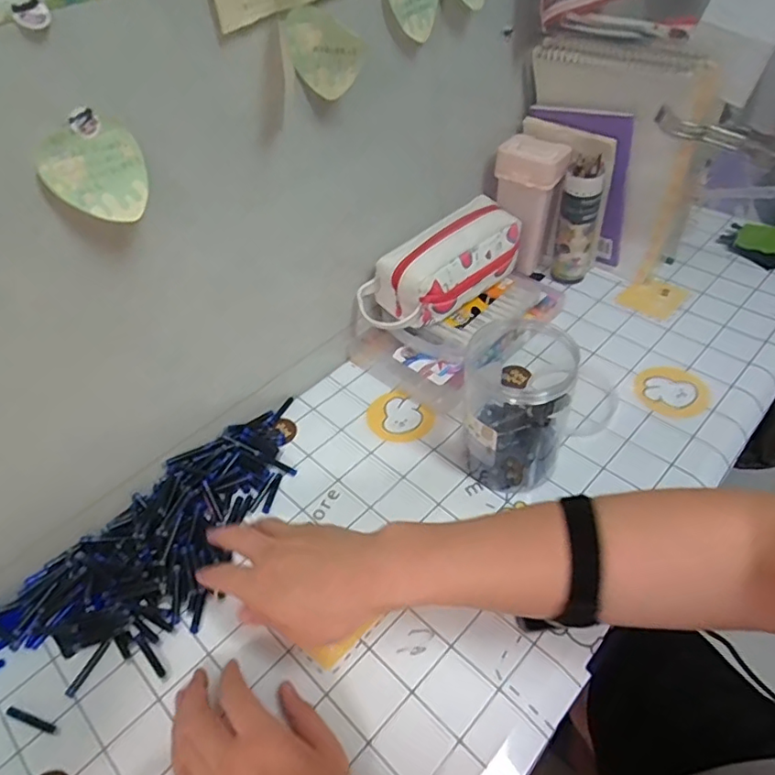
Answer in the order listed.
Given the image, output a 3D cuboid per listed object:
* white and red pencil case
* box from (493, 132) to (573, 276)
[{"bbox_3d":[0.067,-0.142,0.672,0.216,0.096,0.092,-34,52,-10],"label":"white and red pencil case"},{"bbox_3d":[0.192,-0.244,0.774,0.086,0.170,0.068,17,50,19],"label":"box"}]

